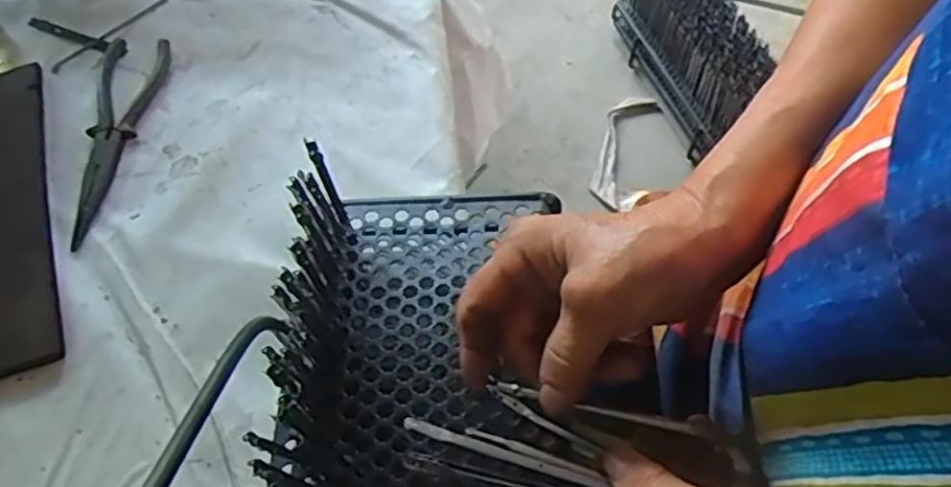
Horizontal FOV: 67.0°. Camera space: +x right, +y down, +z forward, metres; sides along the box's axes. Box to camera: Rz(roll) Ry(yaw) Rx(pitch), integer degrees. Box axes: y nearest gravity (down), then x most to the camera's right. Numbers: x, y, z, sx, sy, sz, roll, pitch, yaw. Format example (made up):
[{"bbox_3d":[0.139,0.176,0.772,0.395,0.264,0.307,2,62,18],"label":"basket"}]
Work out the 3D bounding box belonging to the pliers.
[{"bbox_3d":[-0.283,-0.085,0.550,0.058,0.010,0.190,1,60,4],"label":"pliers"}]

